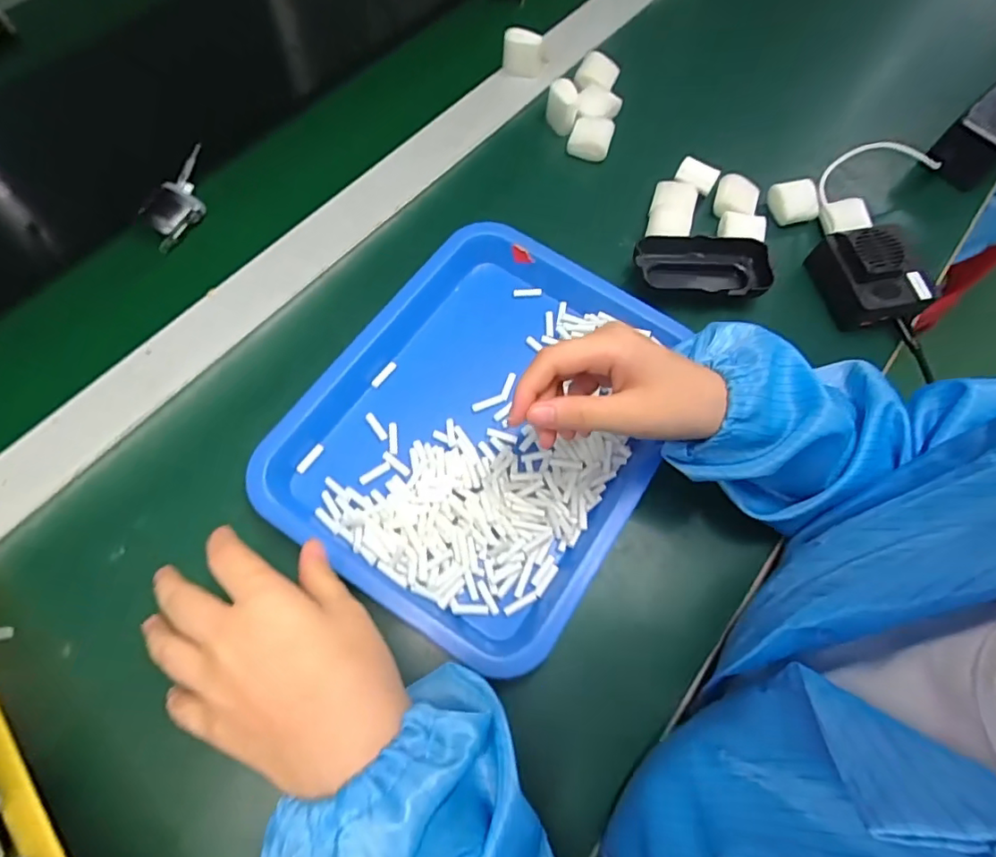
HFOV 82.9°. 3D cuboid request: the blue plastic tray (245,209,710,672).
[{"bbox_3d":[-0.008,-0.007,0.402,0.236,0.037,0.285,34,70,8],"label":"blue plastic tray"}]

